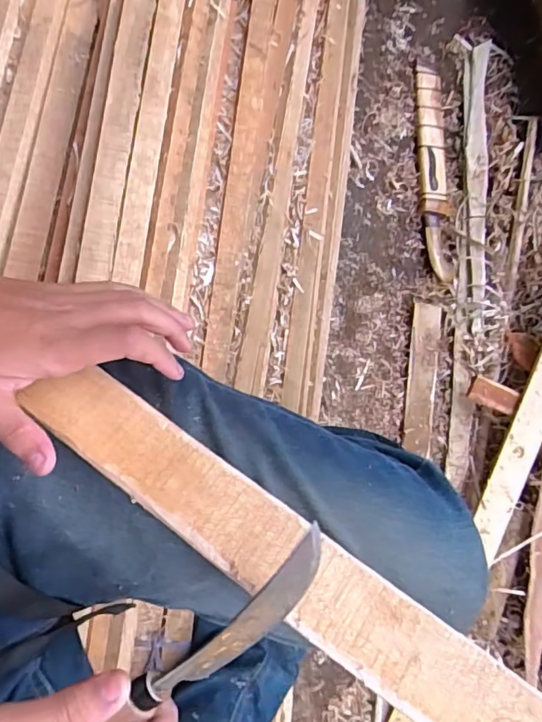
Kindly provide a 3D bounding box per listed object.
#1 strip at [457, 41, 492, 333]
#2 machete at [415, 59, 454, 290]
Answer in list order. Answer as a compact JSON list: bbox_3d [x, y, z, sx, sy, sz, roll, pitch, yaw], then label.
[{"bbox_3d":[0.417,-0.375,1.063,0.044,0.018,0.642,7,75,1],"label":"strip"},{"bbox_3d":[0.332,-0.392,1.061,0.064,0.039,0.462,0,75,-1],"label":"machete"}]

